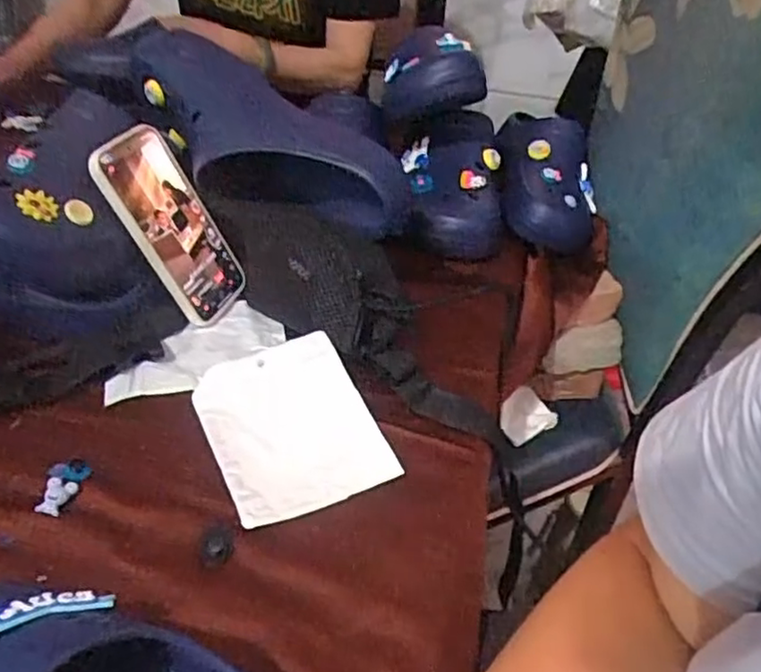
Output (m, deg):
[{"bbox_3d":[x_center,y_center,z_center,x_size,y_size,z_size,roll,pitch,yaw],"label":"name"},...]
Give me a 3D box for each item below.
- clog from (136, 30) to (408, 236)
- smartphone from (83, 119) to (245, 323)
[{"bbox_3d":[-0.103,-0.178,0.603,0.267,0.092,0.112,30,44,-1],"label":"clog"},{"bbox_3d":[-0.177,-0.094,0.571,0.008,0.166,0.088,-8,31,33],"label":"smartphone"}]

